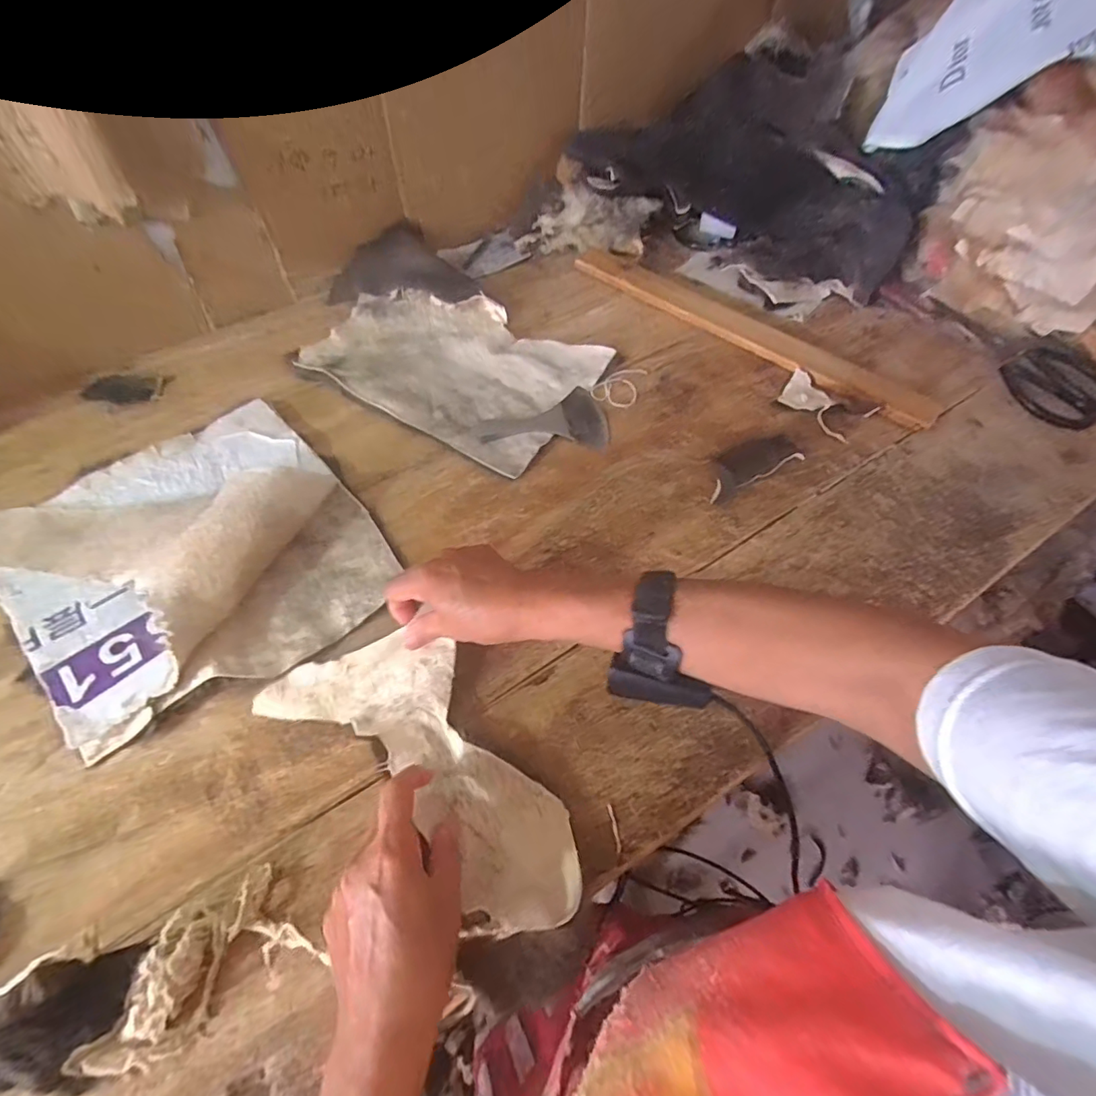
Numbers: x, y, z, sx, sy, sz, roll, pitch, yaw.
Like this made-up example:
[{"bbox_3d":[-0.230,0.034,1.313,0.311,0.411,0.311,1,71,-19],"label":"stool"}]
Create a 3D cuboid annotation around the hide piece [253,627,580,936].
[{"bbox_3d":[-0.081,0.147,0.365,0.252,0.028,0.112,37,65,19],"label":"hide piece"}]

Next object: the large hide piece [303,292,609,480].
[{"bbox_3d":[-0.117,-0.225,0.614,0.328,0.015,0.221,27,62,16],"label":"large hide piece"}]

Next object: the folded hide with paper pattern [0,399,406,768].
[{"bbox_3d":[-0.329,-0.003,0.452,0.293,0.058,0.327,-39,65,-22],"label":"folded hide with paper pattern"}]

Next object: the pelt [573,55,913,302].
[{"bbox_3d":[0.276,-0.517,0.712,0.452,0.147,0.273,30,63,18],"label":"pelt"}]

